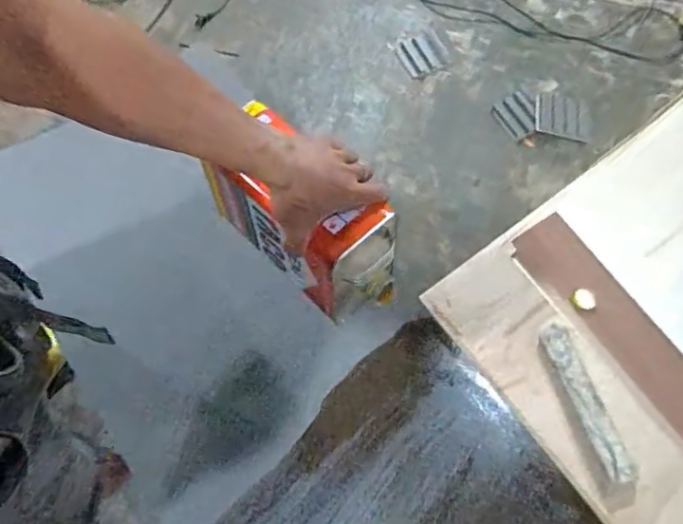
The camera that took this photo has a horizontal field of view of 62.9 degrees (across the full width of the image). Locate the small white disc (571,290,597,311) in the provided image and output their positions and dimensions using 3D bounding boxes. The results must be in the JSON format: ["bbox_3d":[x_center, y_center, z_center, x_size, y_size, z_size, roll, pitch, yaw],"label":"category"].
[{"bbox_3d":[0.431,0.068,0.992,0.039,0.005,0.035,42,97,19],"label":"small white disc"}]

